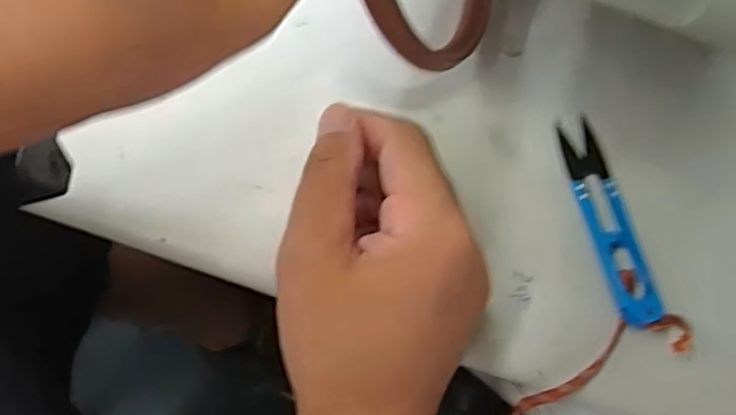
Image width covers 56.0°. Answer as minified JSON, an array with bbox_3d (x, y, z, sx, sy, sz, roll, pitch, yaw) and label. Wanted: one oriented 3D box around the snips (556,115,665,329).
[{"bbox_3d":[0.106,0.004,0.305,0.021,0.011,0.098,-10,68,-6],"label":"snips"}]

